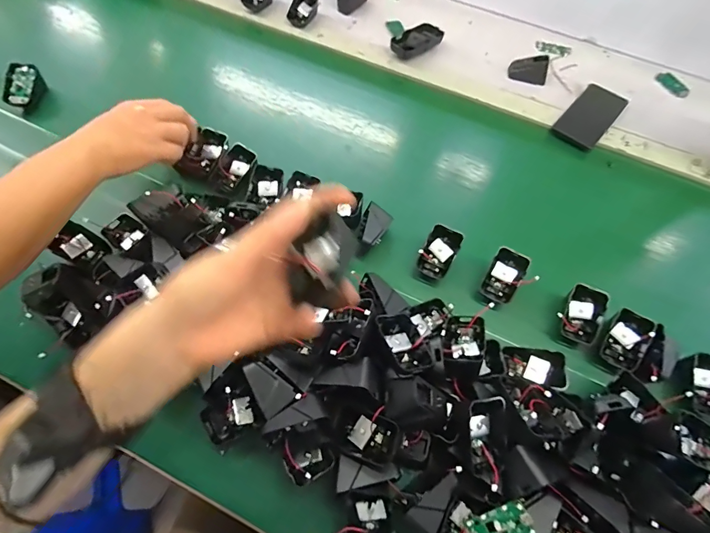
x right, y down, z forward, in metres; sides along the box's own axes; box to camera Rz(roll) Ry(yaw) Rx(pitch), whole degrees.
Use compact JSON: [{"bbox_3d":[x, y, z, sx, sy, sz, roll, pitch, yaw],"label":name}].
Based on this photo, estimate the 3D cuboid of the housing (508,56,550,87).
[{"bbox_3d":[0.318,-0.358,0.702,0.064,0.029,0.044,10,62,1],"label":"housing"}]

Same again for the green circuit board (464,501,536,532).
[{"bbox_3d":[0.133,0.244,0.356,0.062,0.005,0.033,-35,64,14],"label":"green circuit board"}]

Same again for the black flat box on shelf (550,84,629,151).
[{"bbox_3d":[0.416,-0.268,0.674,0.074,0.012,0.164,38,66,15],"label":"black flat box on shelf"}]

